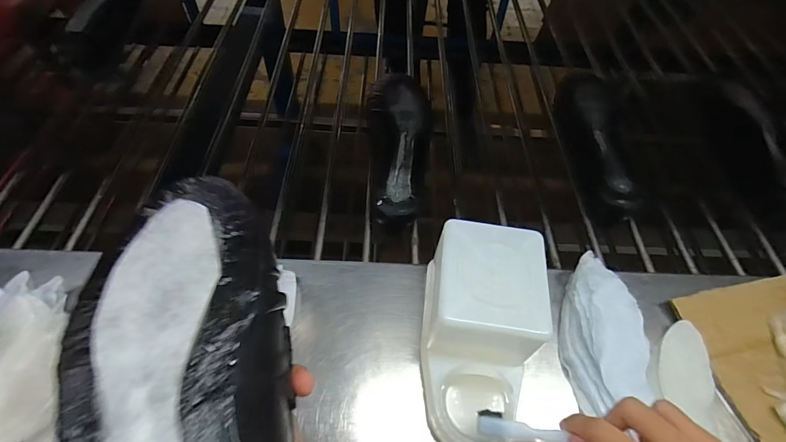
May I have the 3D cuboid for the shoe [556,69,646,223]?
[{"bbox_3d":[0.320,-0.120,0.604,0.079,0.078,0.252,0,65,-3],"label":"shoe"}]

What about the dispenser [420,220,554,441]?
[{"bbox_3d":[0.077,0.107,0.364,0.107,0.108,0.185,8,55,2],"label":"dispenser"}]

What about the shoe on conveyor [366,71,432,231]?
[{"bbox_3d":[0.009,-0.113,0.579,0.092,0.069,0.262,0,55,-4],"label":"shoe on conveyor"}]

